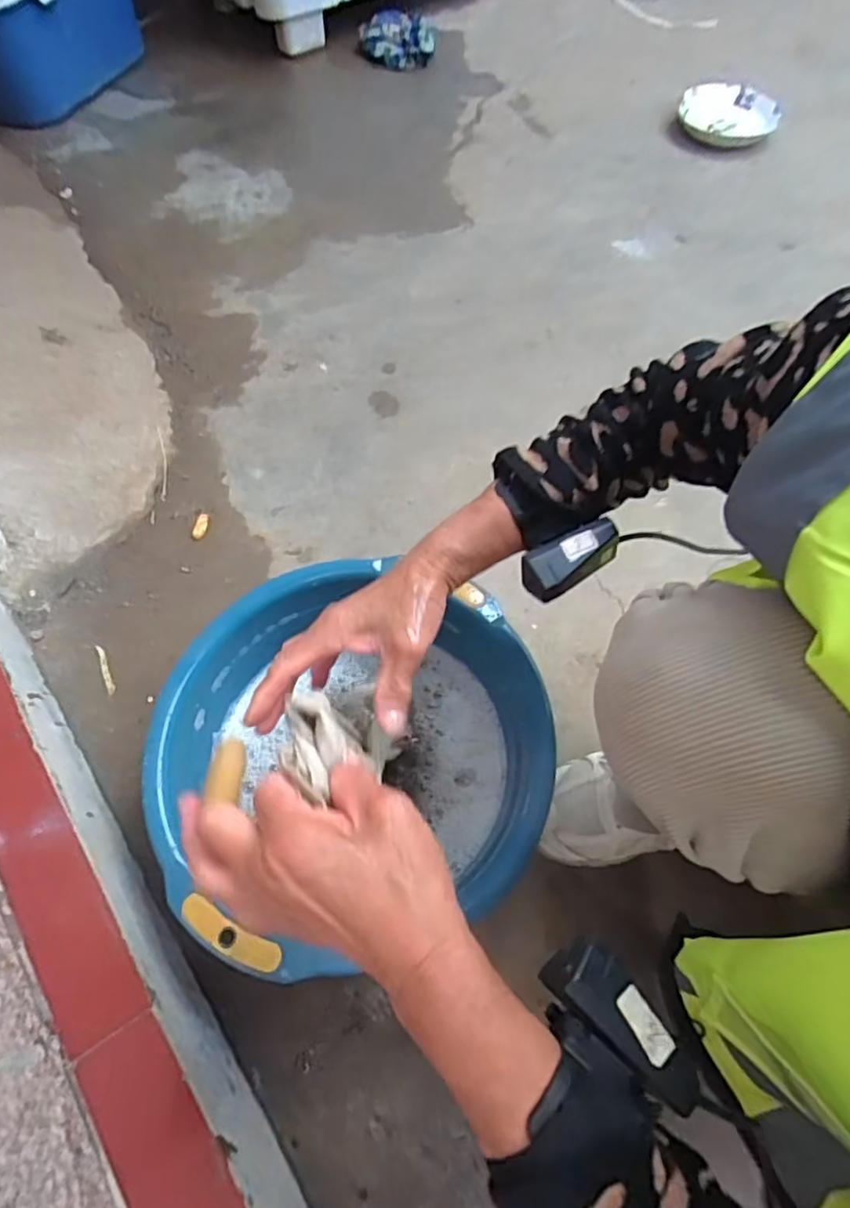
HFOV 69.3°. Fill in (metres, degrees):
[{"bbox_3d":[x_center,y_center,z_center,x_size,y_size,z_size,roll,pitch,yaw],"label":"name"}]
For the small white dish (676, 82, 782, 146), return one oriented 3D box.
[{"bbox_3d":[0.571,-0.924,1.160,0.176,0.037,0.167,0,62,-1],"label":"small white dish"}]

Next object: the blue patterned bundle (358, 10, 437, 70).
[{"bbox_3d":[-0.059,-1.180,1.287,0.160,0.064,0.114,2,62,0],"label":"blue patterned bundle"}]

